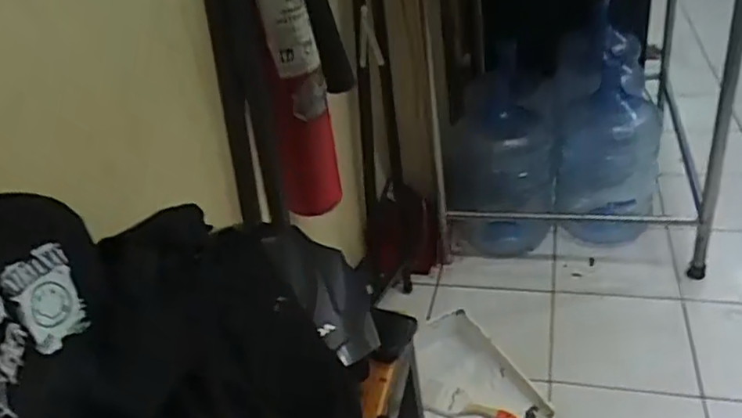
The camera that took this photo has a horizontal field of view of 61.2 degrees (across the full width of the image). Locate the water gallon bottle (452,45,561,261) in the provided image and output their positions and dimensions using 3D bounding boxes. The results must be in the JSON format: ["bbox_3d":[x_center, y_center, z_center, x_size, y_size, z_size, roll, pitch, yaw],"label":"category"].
[{"bbox_3d":[0.350,-0.161,1.648,0.262,0.532,0.250,-2,33,12],"label":"water gallon bottle"}]

